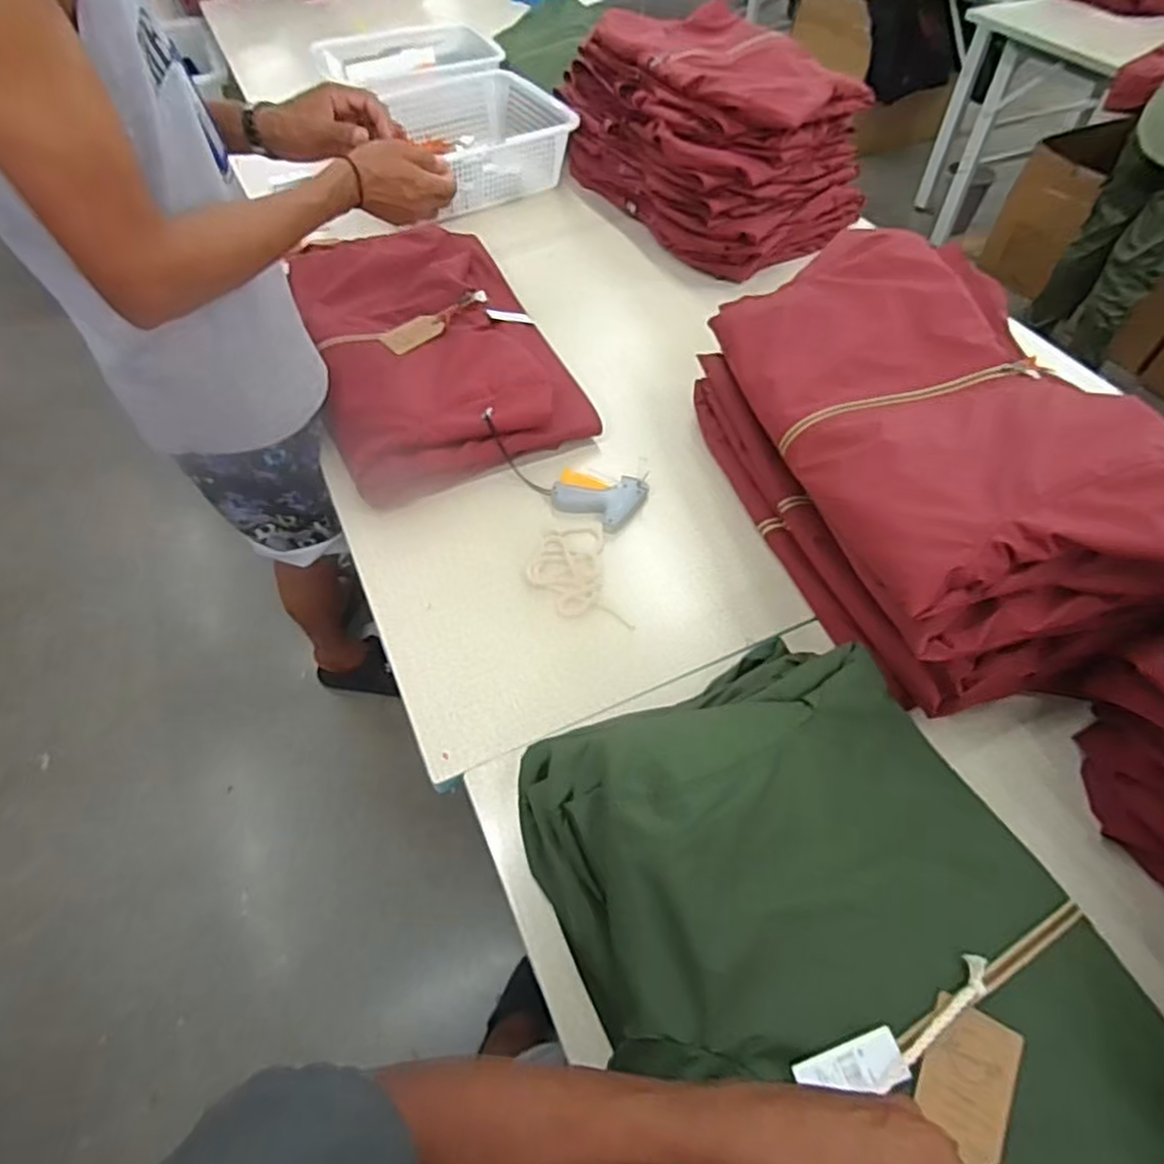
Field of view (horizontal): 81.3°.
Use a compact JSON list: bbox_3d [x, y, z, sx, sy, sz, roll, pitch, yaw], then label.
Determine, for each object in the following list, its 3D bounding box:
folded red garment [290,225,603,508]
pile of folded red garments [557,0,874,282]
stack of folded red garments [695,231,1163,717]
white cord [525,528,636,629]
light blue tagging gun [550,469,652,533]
[{"bbox_3d":[-0.238,-0.379,1.090,0.367,0.076,0.598,-17,56,-12],"label":"folded red garment"},{"bbox_3d":[0.243,-0.876,1.315,0.355,0.252,0.562,-26,58,-18],"label":"pile of folded red garments"},{"bbox_3d":[0.411,-0.156,0.815,0.372,0.266,0.567,-10,55,-7],"label":"stack of folded red garments"},{"bbox_3d":[-0.012,-0.005,0.866,0.106,0.007,0.163,-10,55,-7],"label":"white cord"},{"bbox_3d":[0.027,-0.127,0.942,0.113,0.024,0.104,25,58,17],"label":"light blue tagging gun"}]

